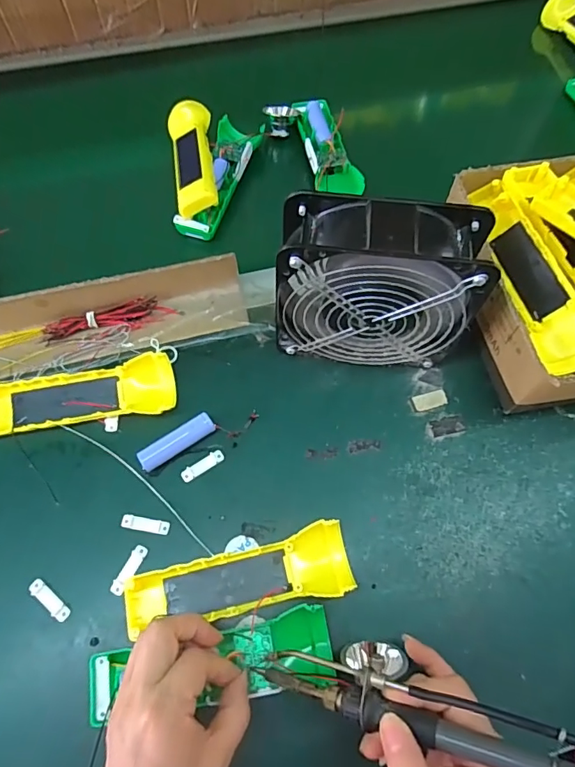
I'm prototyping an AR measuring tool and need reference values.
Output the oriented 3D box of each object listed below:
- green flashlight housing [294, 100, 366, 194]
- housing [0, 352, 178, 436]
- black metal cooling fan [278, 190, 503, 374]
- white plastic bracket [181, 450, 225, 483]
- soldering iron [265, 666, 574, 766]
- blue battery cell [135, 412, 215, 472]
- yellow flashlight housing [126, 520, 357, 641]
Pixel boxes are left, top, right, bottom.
[{"bbox_3d":[0.045,-0.273,0.551,0.052,0.020,0.152,-8,66,-6],"label":"green flashlight housing"},{"bbox_3d":[-0.179,0.013,0.408,0.162,0.022,0.047,-9,67,-6],"label":"housing"},{"bbox_3d":[0.068,-0.073,0.385,0.148,0.148,0.065,8,66,2],"label":"black metal cooling fan"},{"bbox_3d":[-0.070,0.068,0.400,0.038,0.004,0.010,-32,71,-15],"label":"white plastic bracket"},{"bbox_3d":[0.078,0.186,0.265,0.199,0.022,0.023,2,63,29],"label":"soldering iron"},{"bbox_3d":[-0.092,0.048,0.400,0.067,0.015,0.018,-31,71,-15],"label":"blue battery cell"},{"bbox_3d":[-0.034,0.148,0.355,0.163,0.025,0.049,-14,67,-8],"label":"yellow flashlight housing"}]

